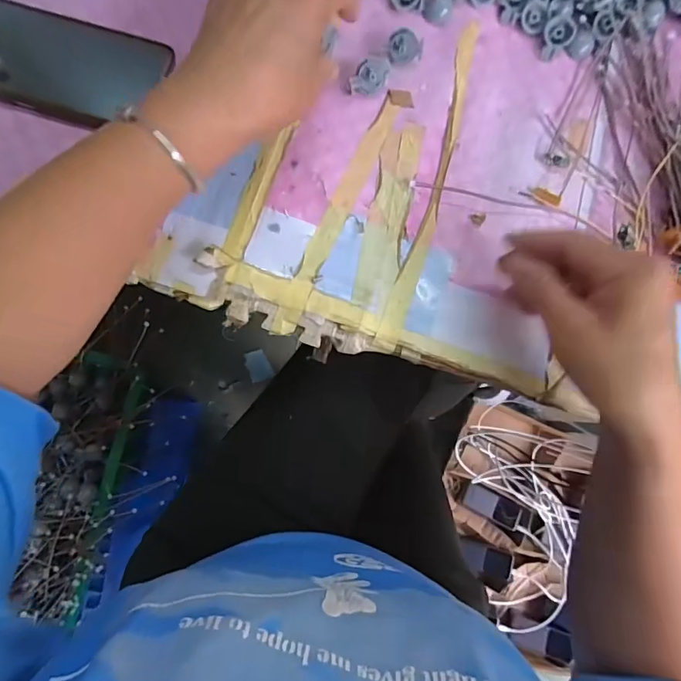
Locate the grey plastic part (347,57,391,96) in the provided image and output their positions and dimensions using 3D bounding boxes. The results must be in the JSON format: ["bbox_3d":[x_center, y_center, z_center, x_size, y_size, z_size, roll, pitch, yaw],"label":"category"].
[{"bbox_3d":[0.023,-0.206,0.353,0.028,0.017,0.023,12,82,-3],"label":"grey plastic part"}]

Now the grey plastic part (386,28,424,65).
[{"bbox_3d":[0.052,-0.232,0.357,0.027,0.019,0.018,17,82,-2],"label":"grey plastic part"}]

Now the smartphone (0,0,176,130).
[{"bbox_3d":[-0.219,-0.212,0.340,0.163,0.013,0.077,12,82,-3],"label":"smartphone"}]

